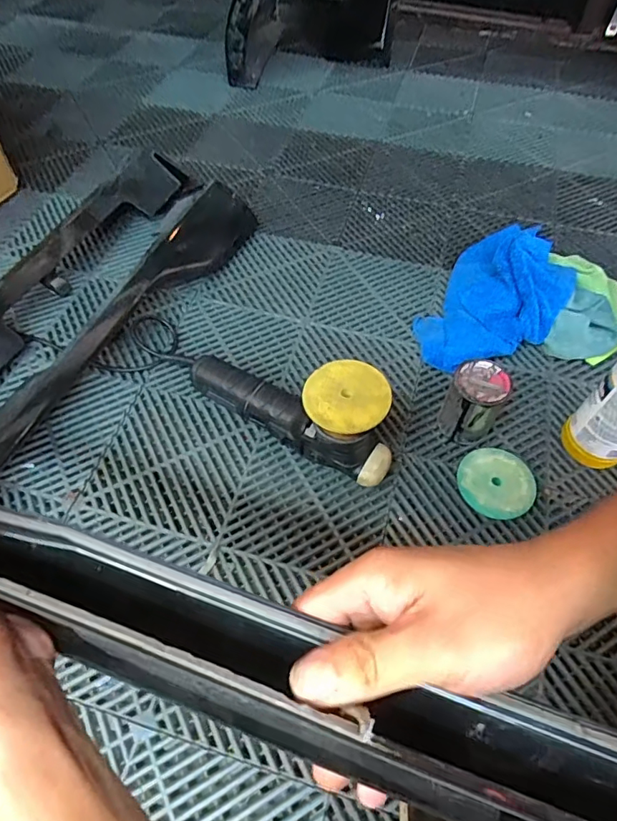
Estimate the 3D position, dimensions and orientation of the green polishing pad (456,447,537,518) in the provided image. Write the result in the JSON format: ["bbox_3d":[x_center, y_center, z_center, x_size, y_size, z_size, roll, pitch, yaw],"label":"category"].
[{"bbox_3d":[0.246,0.098,0.671,0.093,0.029,0.093,-16,59,-12],"label":"green polishing pad"}]

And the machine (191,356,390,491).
[{"bbox_3d":[-0.026,-0.018,0.673,0.309,0.154,0.099,29,60,16],"label":"machine"}]

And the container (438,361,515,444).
[{"bbox_3d":[0.227,-0.008,0.705,0.072,0.108,0.074,1,57,-1],"label":"container"}]

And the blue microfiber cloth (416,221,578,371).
[{"bbox_3d":[0.313,-0.189,0.838,0.190,0.100,0.307,31,61,17],"label":"blue microfiber cloth"}]

